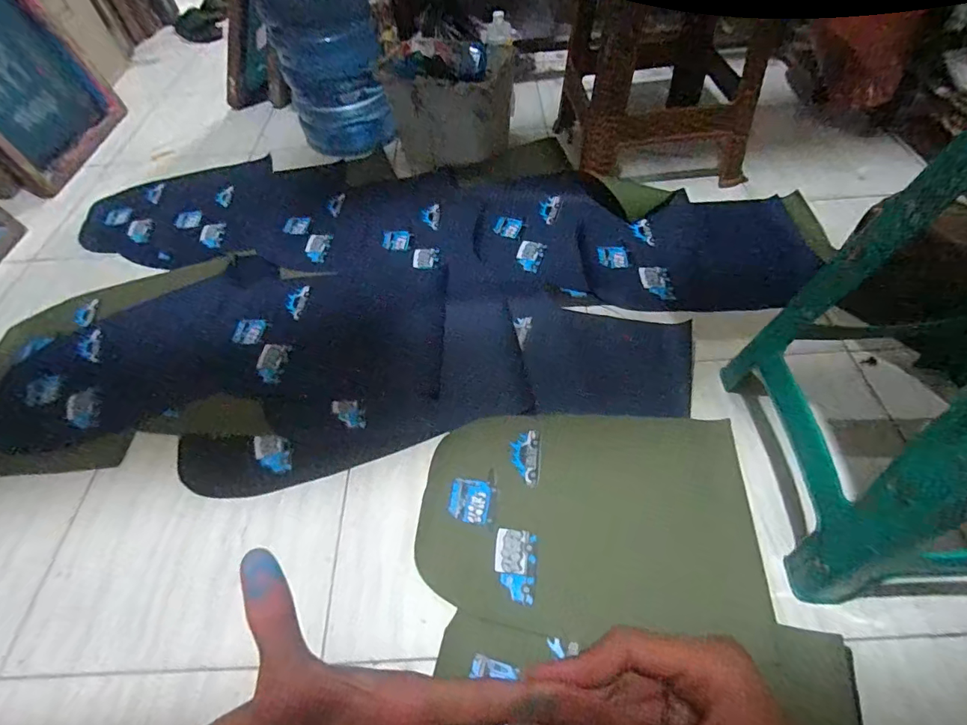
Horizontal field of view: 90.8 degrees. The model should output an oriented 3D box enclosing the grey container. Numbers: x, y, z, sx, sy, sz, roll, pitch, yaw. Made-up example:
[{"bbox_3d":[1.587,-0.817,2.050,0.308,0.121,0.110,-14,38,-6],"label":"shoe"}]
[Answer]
[{"bbox_3d":[-0.066,-0.585,1.078,0.267,0.203,0.206,8,55,11],"label":"grey container"}]

